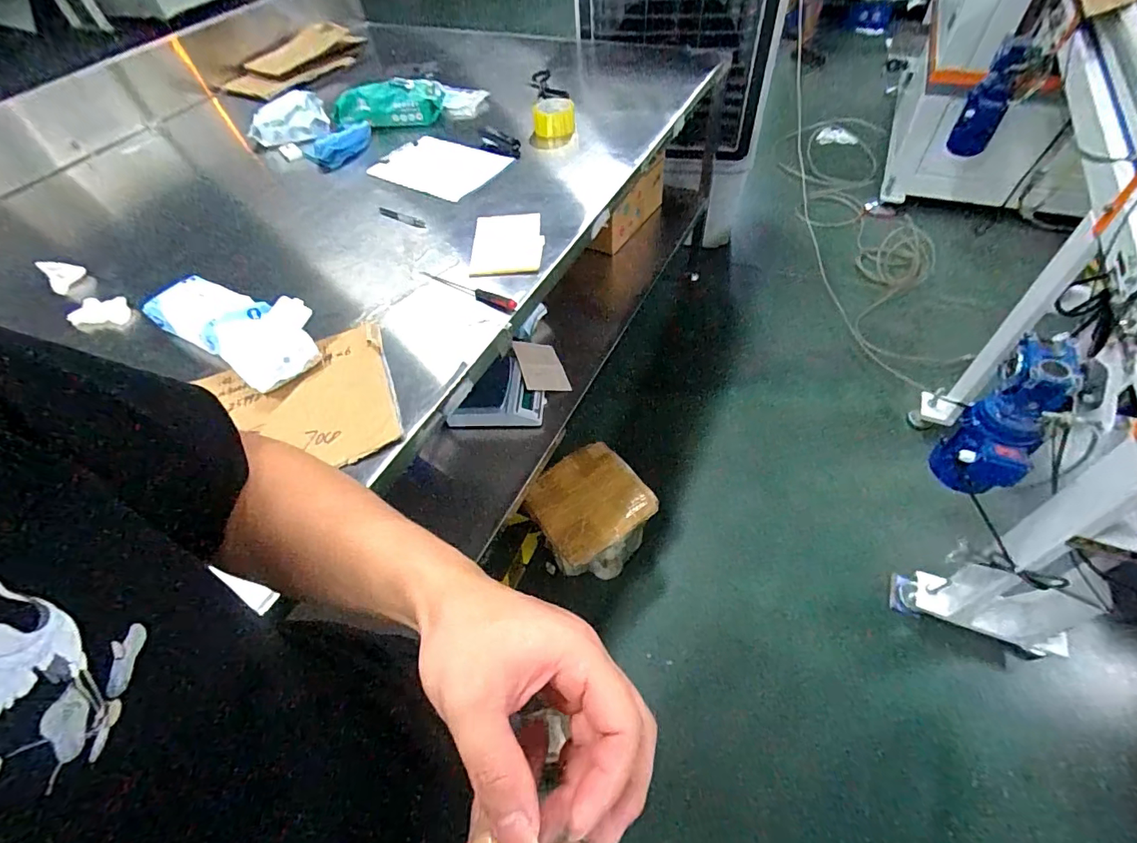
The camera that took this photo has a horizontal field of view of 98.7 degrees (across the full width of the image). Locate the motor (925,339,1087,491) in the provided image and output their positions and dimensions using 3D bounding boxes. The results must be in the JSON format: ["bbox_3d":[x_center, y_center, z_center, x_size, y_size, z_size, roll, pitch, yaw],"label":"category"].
[{"bbox_3d":[0.835,0.011,0.937,0.116,0.347,0.119,26,38,23],"label":"motor"}]

